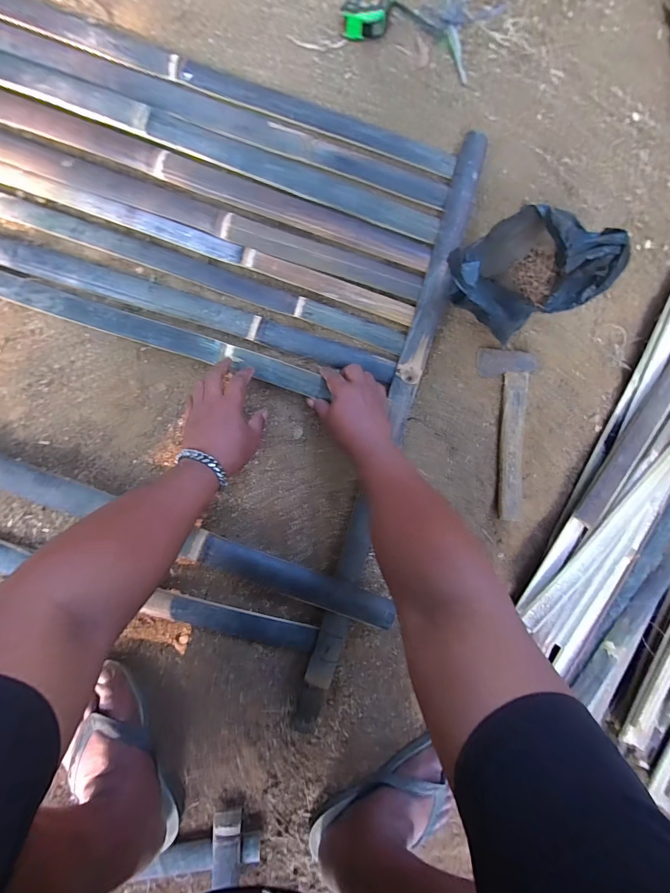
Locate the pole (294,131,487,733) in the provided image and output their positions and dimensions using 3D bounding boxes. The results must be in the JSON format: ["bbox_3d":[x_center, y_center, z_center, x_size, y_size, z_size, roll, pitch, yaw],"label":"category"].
[{"bbox_3d":[0.095,-0.052,0.552,0.045,0.034,0.928,17,84,-5],"label":"pole"}]

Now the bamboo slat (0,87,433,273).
[{"bbox_3d":[-0.232,-0.412,0.535,0.796,0.016,0.050,16,84,-6],"label":"bamboo slat"}]

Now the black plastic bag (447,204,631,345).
[{"bbox_3d":[0.266,-0.248,0.515,0.238,0.173,0.143,-26,89,-8],"label":"black plastic bag"}]

